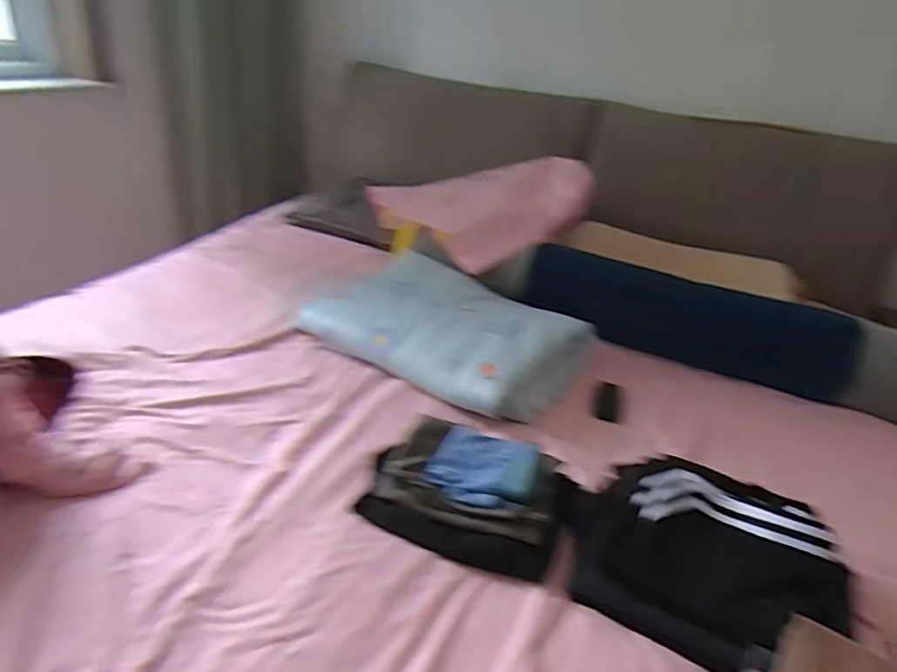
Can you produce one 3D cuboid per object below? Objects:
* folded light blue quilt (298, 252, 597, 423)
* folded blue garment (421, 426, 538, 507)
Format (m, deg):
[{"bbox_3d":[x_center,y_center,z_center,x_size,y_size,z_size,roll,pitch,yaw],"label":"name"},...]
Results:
[{"bbox_3d":[0.003,-0.023,1.237,0.529,0.102,0.377,25,34,28],"label":"folded light blue quilt"},{"bbox_3d":[0.053,0.189,0.842,0.146,0.041,0.133,18,32,19],"label":"folded blue garment"}]

